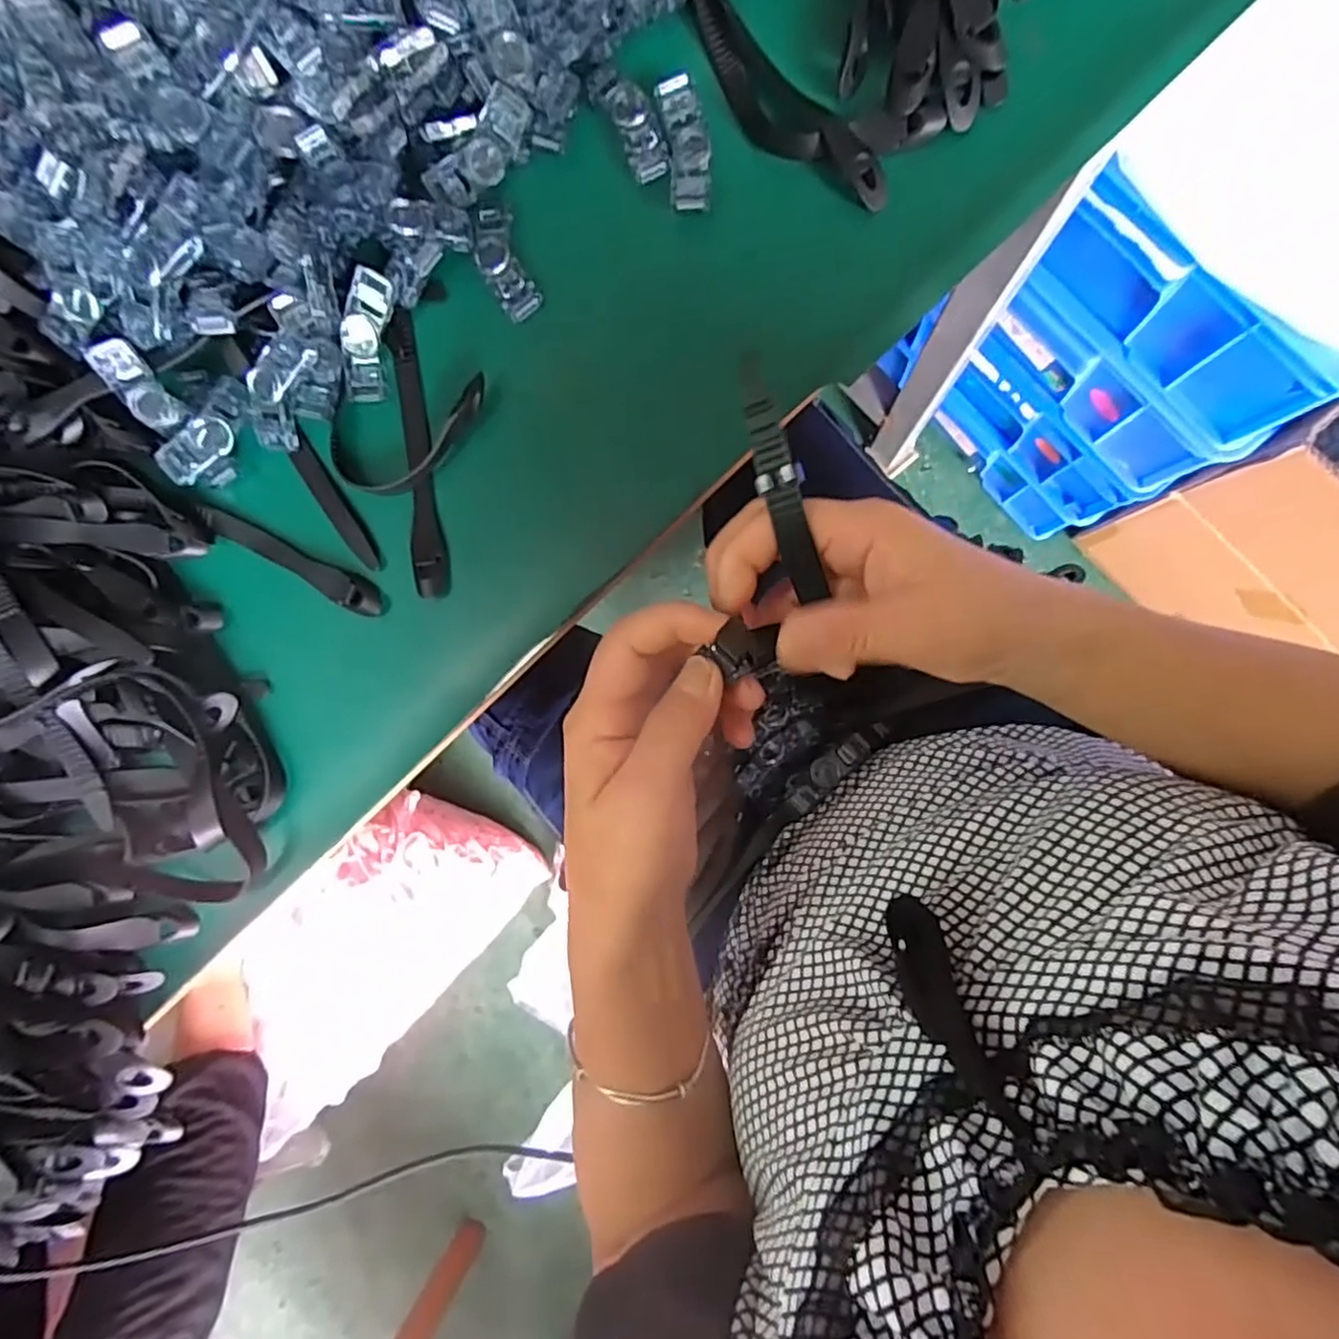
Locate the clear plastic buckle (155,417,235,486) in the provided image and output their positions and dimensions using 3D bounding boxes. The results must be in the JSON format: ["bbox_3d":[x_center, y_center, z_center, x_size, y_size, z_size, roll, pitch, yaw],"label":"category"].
[{"bbox_3d":[-0.240,-0.111,0.340,0.040,0.012,0.019,-34,85,7],"label":"clear plastic buckle"}]

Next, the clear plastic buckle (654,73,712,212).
[{"bbox_3d":[0.008,-0.244,0.312,0.021,0.007,0.061,-9,89,8],"label":"clear plastic buckle"}]

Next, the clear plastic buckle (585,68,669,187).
[{"bbox_3d":[-0.018,-0.261,0.320,0.021,0.008,0.056,-27,86,7],"label":"clear plastic buckle"}]

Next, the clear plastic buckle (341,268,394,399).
[{"bbox_3d":[-0.150,-0.164,0.333,0.022,0.008,0.059,10,103,8],"label":"clear plastic buckle"}]

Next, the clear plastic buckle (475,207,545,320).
[{"bbox_3d":[-0.082,-0.201,0.331,0.022,0.010,0.055,-20,87,7],"label":"clear plastic buckle"}]

